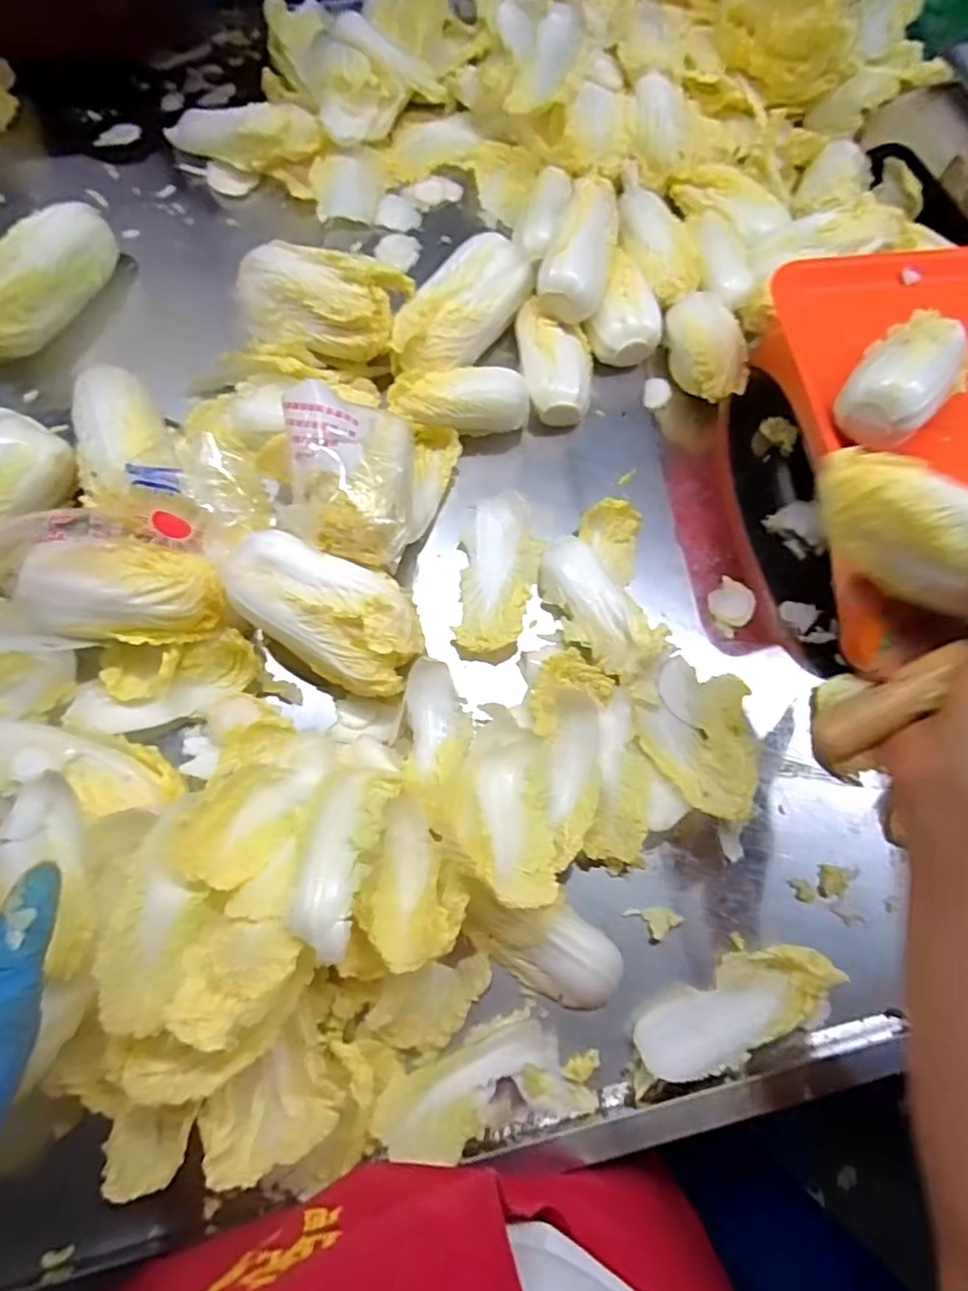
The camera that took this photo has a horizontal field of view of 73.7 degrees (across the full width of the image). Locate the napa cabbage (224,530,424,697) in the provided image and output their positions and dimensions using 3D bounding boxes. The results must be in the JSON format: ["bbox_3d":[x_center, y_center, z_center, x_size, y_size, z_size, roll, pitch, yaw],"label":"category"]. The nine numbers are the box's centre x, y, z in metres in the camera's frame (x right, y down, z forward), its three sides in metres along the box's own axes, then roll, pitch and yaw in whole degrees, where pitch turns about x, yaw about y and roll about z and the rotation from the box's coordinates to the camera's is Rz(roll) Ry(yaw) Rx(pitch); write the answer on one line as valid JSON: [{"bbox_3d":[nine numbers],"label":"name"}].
[{"bbox_3d":[-0.106,-0.026,0.441,0.136,0.055,0.075,30,73,9],"label":"napa cabbage"}]

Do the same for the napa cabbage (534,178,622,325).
[{"bbox_3d":[0.082,-0.327,0.530,0.050,0.049,0.114,17,71,5],"label":"napa cabbage"}]

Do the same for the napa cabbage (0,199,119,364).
[{"bbox_3d":[-0.381,-0.301,0.546,0.053,0.061,0.162,36,74,11],"label":"napa cabbage"}]

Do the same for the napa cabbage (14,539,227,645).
[{"bbox_3d":[-0.244,-0.033,0.438,0.128,0.055,0.060,9,71,2],"label":"napa cabbage"}]

